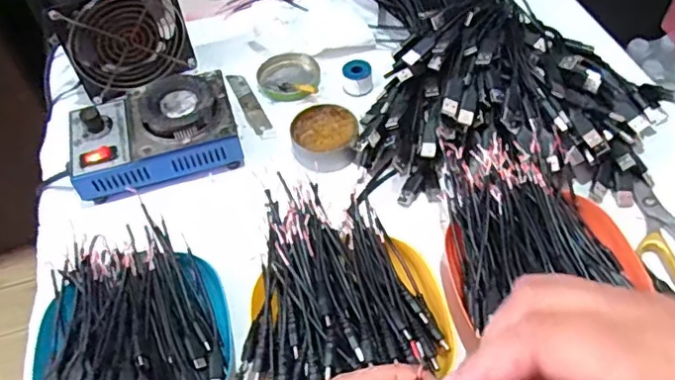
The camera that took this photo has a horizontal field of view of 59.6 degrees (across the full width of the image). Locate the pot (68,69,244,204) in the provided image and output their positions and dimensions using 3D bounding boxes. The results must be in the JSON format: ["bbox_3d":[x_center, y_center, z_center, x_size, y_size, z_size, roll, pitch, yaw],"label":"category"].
[{"bbox_3d":[-0.171,-0.052,0.551,0.149,0.062,0.100,-15,54,-7],"label":"pot"}]

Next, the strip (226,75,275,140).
[{"bbox_3d":[-0.090,-0.089,0.611,0.019,0.004,0.103,-23,55,-12],"label":"strip"}]

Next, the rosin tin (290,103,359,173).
[{"bbox_3d":[-0.012,-0.051,0.557,0.061,0.026,0.064,-2,54,3],"label":"rosin tin"}]

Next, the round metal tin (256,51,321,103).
[{"bbox_3d":[-0.053,-0.121,0.631,0.065,0.018,0.066,-2,54,3],"label":"round metal tin"}]

